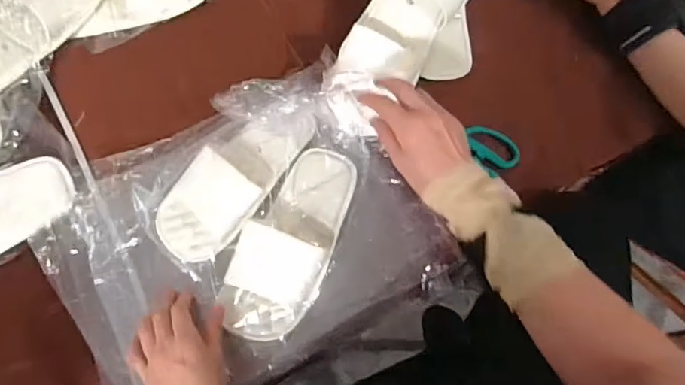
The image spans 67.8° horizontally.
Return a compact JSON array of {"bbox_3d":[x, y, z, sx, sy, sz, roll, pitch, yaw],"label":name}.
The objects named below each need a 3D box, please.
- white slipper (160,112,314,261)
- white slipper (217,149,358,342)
[{"bbox_3d":[-0.124,-0.020,0.593,0.088,0.053,0.212,40,76,14],"label":"white slipper"},{"bbox_3d":[-0.055,0.055,0.564,0.121,0.046,0.236,23,70,9],"label":"white slipper"}]

